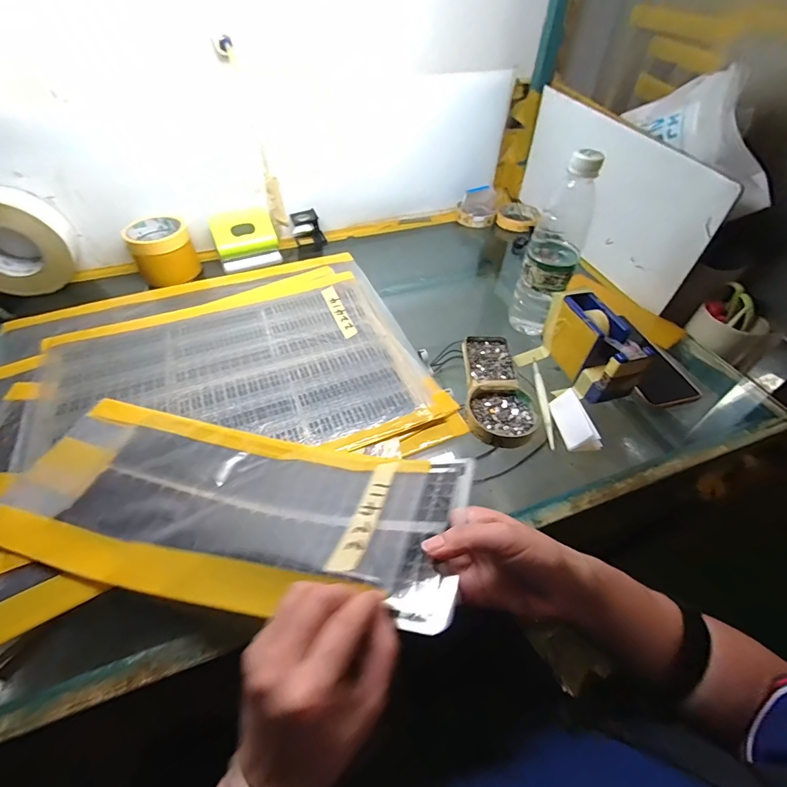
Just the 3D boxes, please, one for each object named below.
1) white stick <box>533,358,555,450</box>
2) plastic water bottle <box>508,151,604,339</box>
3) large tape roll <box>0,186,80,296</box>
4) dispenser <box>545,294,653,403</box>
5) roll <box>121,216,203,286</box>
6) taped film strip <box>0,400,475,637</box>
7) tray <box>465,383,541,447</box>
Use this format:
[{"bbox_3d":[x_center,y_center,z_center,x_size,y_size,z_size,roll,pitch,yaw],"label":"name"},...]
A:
[{"bbox_3d":[0.181,0.004,0.475,0.010,0.010,0.147,3,47,3],"label":"white stick"},{"bbox_3d":[0.202,-0.179,0.492,0.057,0.222,0.065,24,51,21],"label":"plastic water bottle"},{"bbox_3d":[-0.553,-0.218,0.569,0.142,0.126,0.067,-17,49,-15],"label":"large tape roll"},{"bbox_3d":[0.242,-0.057,0.479,0.052,0.081,0.129,-13,48,-12],"label":"dispenser"},{"bbox_3d":[-0.371,-0.234,0.631,0.088,0.072,0.084,-23,51,-20],"label":"roll"},{"bbox_3d":[-0.158,0.101,0.359,0.432,0.039,0.161,4,47,15],"label":"taped film strip"},{"bbox_3d":[0.125,0.023,0.451,0.082,0.019,0.082,14,49,13],"label":"tray"}]

